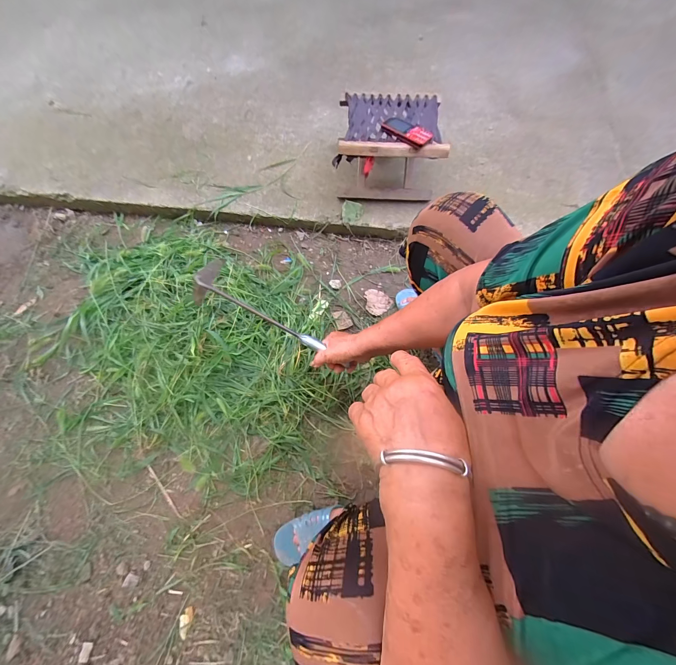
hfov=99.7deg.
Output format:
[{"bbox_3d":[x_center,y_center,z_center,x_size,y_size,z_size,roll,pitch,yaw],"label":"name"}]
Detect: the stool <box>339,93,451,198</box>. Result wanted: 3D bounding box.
[{"bbox_3d":[0.146,-0.545,0.842,0.268,0.183,0.241,0,67,0],"label":"stool"}]

